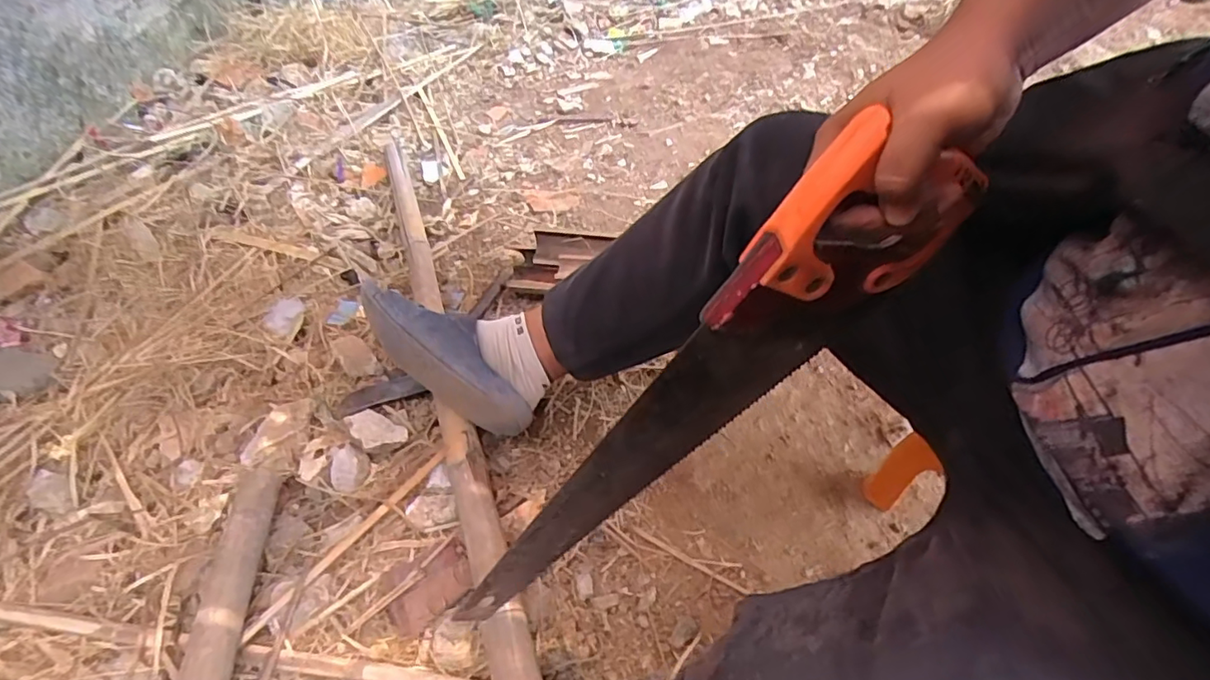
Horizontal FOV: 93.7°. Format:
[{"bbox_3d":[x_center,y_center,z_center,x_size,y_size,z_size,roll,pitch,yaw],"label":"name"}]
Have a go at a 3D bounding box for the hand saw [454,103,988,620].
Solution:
[{"bbox_3d":[0.046,0.064,0.418,0.124,0.489,0.031,20,31,-40],"label":"hand saw"}]

